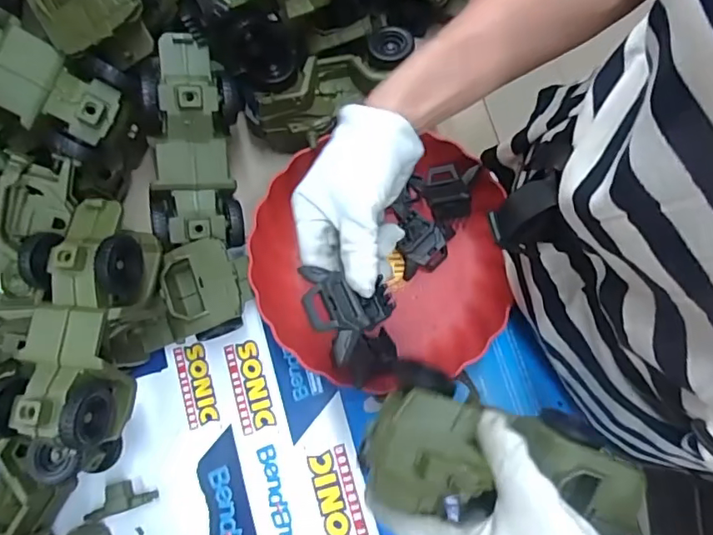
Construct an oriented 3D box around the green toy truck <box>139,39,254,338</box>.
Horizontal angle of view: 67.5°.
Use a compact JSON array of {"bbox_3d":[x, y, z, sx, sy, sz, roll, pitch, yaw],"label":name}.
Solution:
[{"bbox_3d":[-0.146,-0.070,0.479,0.088,0.070,0.258,-4,93,1],"label":"green toy truck"}]

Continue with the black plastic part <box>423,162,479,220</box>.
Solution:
[{"bbox_3d":[0.090,-0.071,0.513,0.047,0.053,0.013,-3,38,2],"label":"black plastic part"}]

